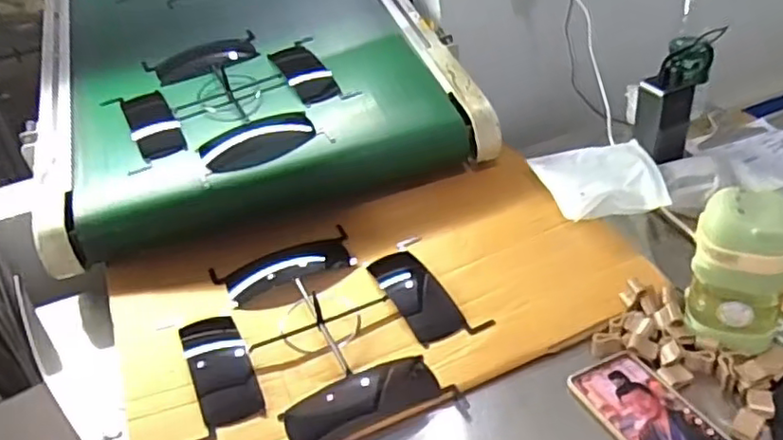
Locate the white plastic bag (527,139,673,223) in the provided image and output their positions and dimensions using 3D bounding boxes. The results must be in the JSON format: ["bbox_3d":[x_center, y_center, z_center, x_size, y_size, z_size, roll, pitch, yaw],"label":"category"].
[{"bbox_3d":[0.263,-0.047,0.826,0.141,0.046,0.138,-7,34,0],"label":"white plastic bag"}]

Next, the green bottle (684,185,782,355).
[{"bbox_3d":[0.328,0.053,0.605,0.084,0.157,0.070,14,40,28],"label":"green bottle"}]

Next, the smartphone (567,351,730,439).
[{"bbox_3d":[0.234,0.176,0.566,0.079,0.007,0.161,-19,36,-17],"label":"smartphone"}]

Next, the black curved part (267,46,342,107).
[{"bbox_3d":[-0.128,-0.217,0.953,0.062,0.008,0.148,-23,54,-21],"label":"black curved part"}]

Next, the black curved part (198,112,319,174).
[{"bbox_3d":[-0.176,-0.104,0.858,0.150,0.020,0.085,-21,37,-20],"label":"black curved part"}]

